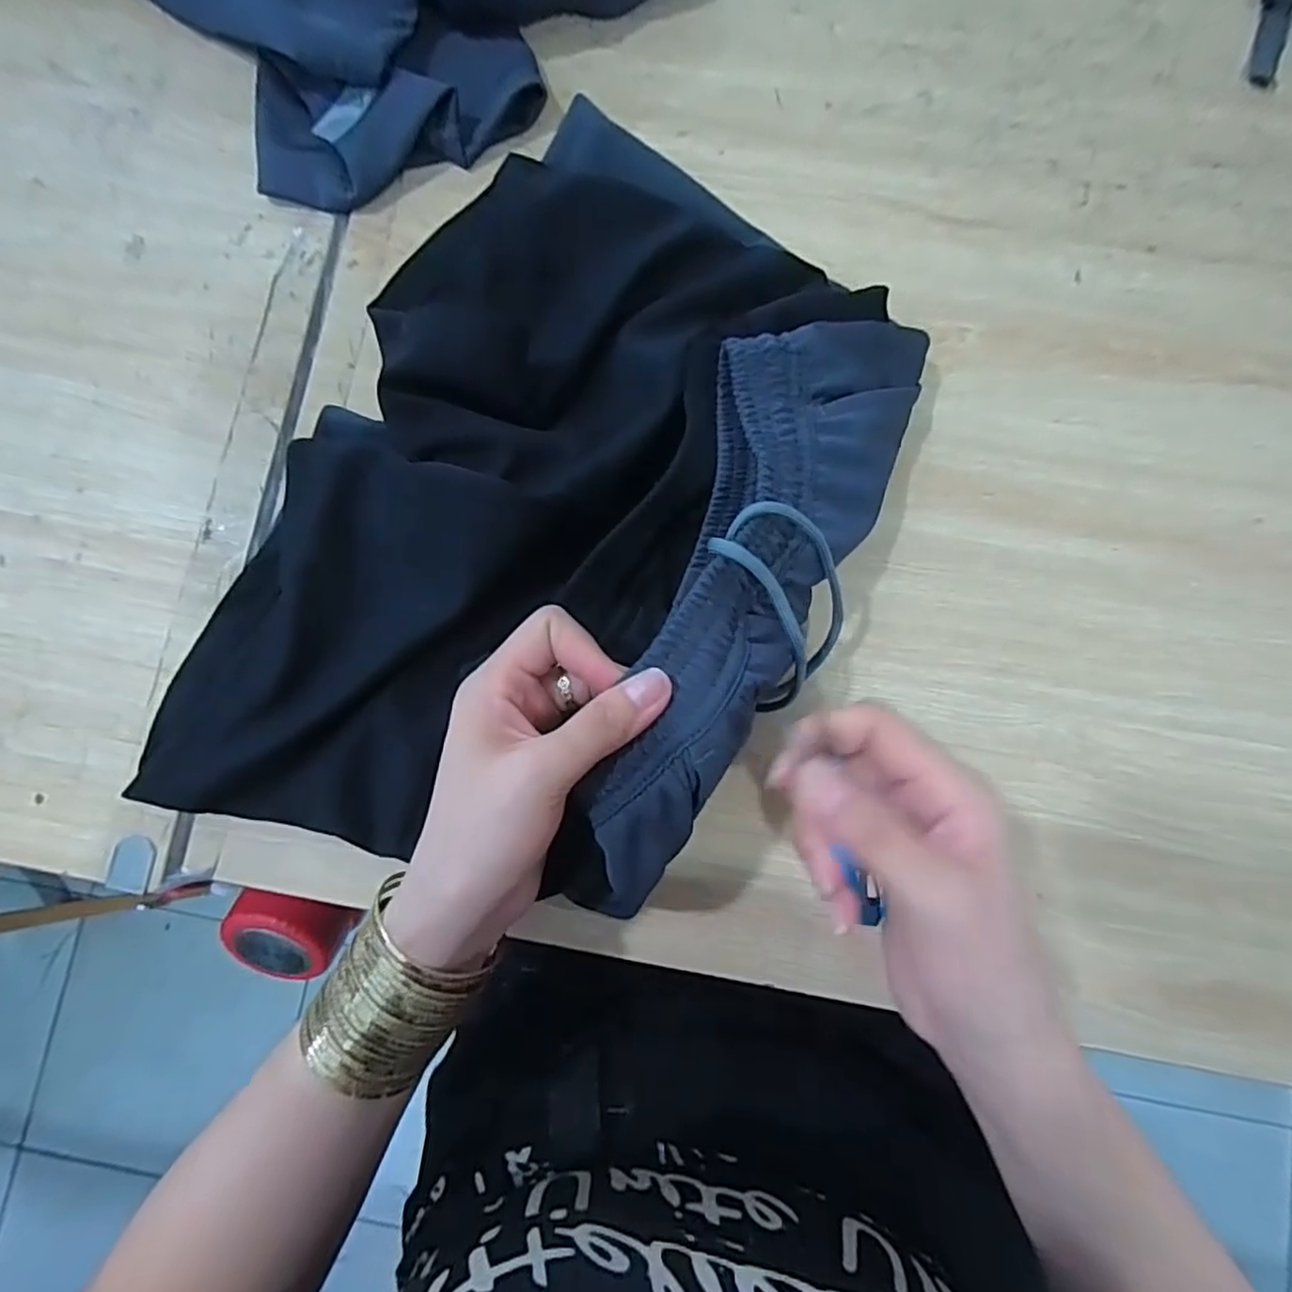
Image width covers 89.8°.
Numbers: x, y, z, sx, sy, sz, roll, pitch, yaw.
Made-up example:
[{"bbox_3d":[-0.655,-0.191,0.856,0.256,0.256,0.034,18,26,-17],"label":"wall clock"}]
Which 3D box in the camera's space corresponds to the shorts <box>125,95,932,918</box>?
[{"bbox_3d":[-0.042,-0.072,0.298,0.272,0.092,0.407,25,84,4],"label":"shorts"}]

